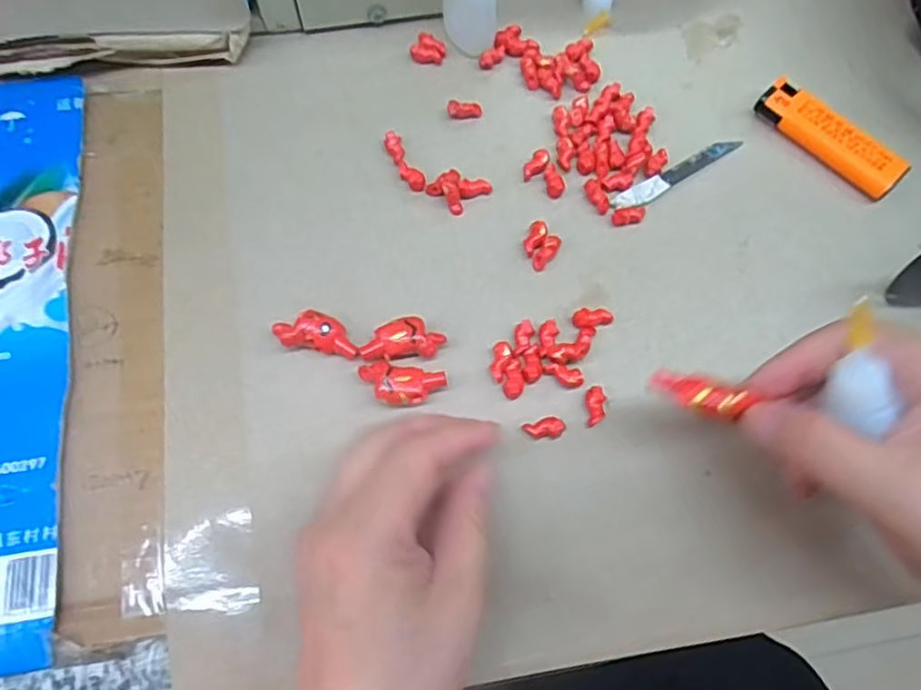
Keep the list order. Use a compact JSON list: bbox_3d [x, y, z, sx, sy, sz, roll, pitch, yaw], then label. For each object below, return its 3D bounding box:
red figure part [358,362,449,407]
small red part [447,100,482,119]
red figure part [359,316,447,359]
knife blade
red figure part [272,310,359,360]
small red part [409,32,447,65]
[{"bbox_3d":[-0.026,0.018,0.289,0.039,0.008,0.018,10,69,2],"label":"red figure part"},{"bbox_3d":[0.002,-0.127,0.351,0.018,0.007,0.007,-3,69,-3],"label":"small red part"},{"bbox_3d":[-0.027,-0.003,0.299,0.037,0.013,0.018,-6,70,-4],"label":"red figure part"},{"bbox_3d":[0.114,-0.090,0.339,0.081,0.004,0.011,-30,73,-12],"label":"knife blade"},{"bbox_3d":[-0.066,-0.005,0.298,0.039,0.011,0.017,8,69,1],"label":"red figure part"},{"bbox_3d":[-0.017,-0.166,0.364,0.019,0.007,0.017,21,70,6],"label":"small red part"}]

